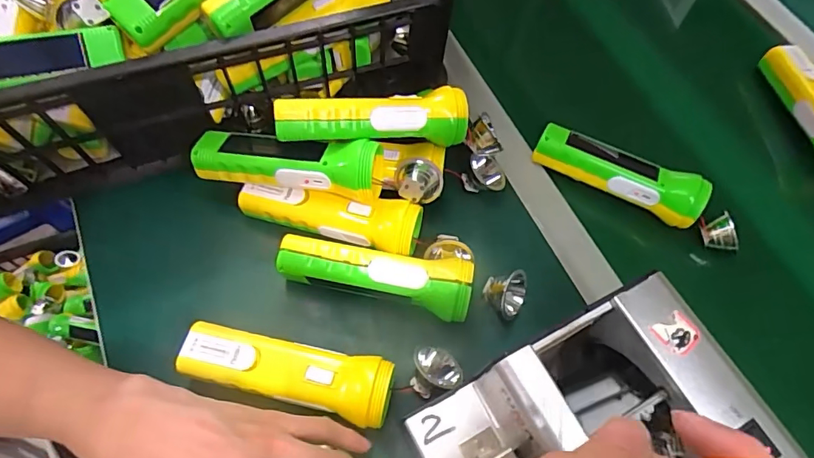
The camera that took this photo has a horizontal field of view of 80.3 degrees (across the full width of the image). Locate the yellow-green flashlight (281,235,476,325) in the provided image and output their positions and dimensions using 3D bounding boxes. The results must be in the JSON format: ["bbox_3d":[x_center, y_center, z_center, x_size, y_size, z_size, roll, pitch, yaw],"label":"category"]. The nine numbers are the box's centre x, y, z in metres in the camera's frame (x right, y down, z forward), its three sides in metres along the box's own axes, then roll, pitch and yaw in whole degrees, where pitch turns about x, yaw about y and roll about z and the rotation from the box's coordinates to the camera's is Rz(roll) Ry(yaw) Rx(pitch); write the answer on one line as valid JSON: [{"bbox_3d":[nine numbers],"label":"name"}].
[{"bbox_3d":[-0.028,0.038,0.417,0.162,0.050,0.060,9,63,0],"label":"yellow-green flashlight"}]

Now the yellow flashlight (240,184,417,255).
[{"bbox_3d":[-0.072,-0.011,0.444,0.166,0.044,0.048,15,63,3],"label":"yellow flashlight"}]

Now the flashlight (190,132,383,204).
[{"bbox_3d":[-0.104,-0.060,0.423,0.159,0.045,0.047,9,63,0],"label":"flashlight"}]

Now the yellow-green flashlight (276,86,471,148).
[{"bbox_3d":[-0.028,-0.096,0.418,0.162,0.045,0.039,-8,64,-8],"label":"yellow-green flashlight"}]

